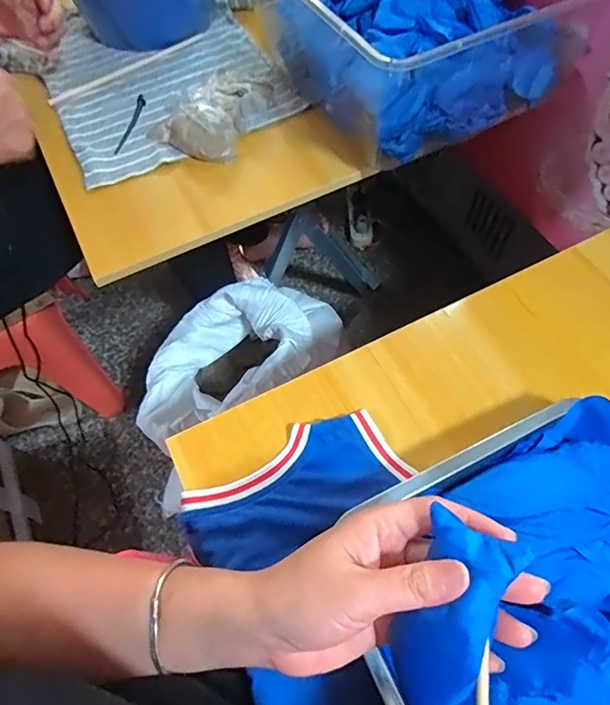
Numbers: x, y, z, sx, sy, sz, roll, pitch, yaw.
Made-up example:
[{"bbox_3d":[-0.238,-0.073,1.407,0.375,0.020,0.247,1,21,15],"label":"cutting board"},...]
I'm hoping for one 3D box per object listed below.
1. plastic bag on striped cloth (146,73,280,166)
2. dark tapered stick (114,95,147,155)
[{"bbox_3d":[-0.107,-0.296,0.577,0.112,0.036,0.155,22,65,15],"label":"plastic bag on striped cloth"},{"bbox_3d":[-0.208,-0.275,0.586,0.013,0.007,0.108,3,61,5],"label":"dark tapered stick"}]

